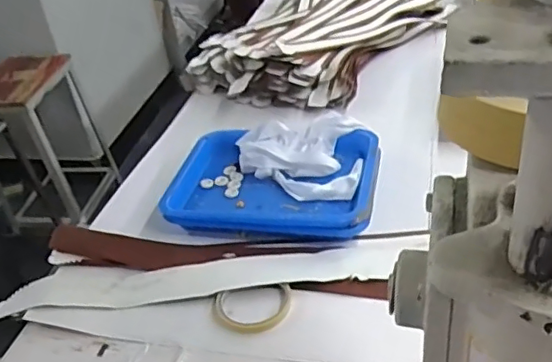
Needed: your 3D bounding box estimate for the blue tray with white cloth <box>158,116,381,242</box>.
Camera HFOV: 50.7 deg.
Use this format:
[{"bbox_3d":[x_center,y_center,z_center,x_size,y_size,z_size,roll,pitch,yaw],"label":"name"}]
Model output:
[{"bbox_3d":[-0.001,-0.011,0.847,0.290,0.059,0.217,0,36,11],"label":"blue tray with white cloth"}]

